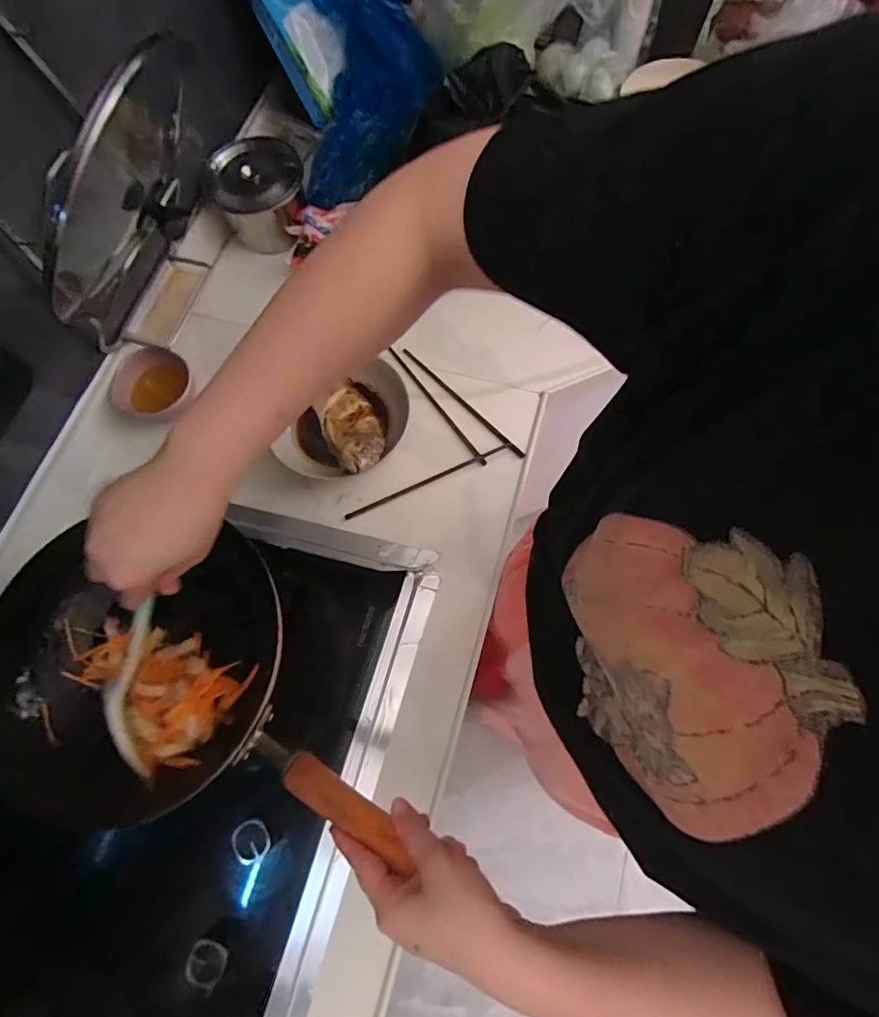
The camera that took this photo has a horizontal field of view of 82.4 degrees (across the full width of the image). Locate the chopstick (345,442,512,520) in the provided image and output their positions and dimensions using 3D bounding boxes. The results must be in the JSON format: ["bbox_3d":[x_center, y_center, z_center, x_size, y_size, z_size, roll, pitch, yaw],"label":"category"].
[{"bbox_3d":[-0.015,-0.039,0.690,0.245,0.013,0.010,-23,71,-6],"label":"chopstick"}]

